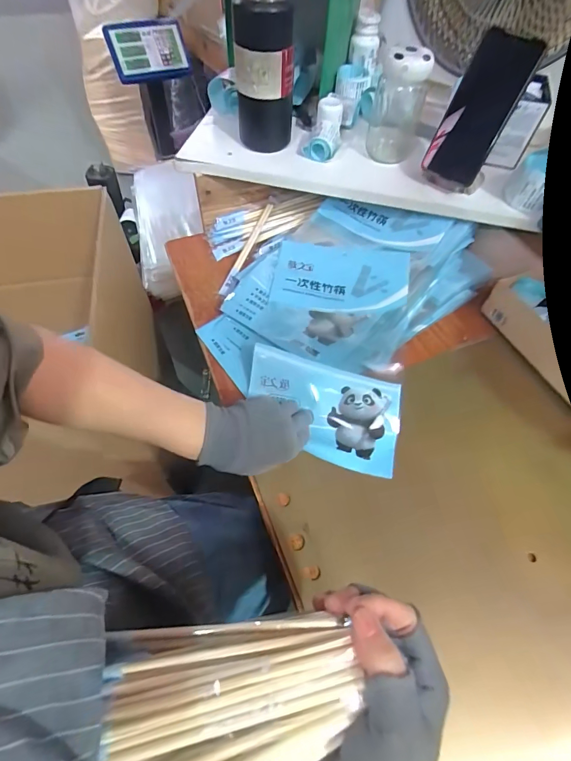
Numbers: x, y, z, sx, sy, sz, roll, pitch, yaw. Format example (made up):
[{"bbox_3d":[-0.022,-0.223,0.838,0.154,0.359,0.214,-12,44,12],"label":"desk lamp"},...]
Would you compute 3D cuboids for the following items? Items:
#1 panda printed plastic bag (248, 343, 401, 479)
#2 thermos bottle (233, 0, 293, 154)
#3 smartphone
[{"bbox_3d":[0.045,0.038,0.474,0.198,0.043,0.114,15,59,6],"label":"panda printed plastic bag"},{"bbox_3d":[-0.030,-0.434,0.515,0.077,0.216,0.071,-4,59,-6],"label":"thermos bottle"},{"bbox_3d":[0.252,-0.351,0.494,0.074,0.155,0.015,33,43,15],"label":"smartphone"}]

